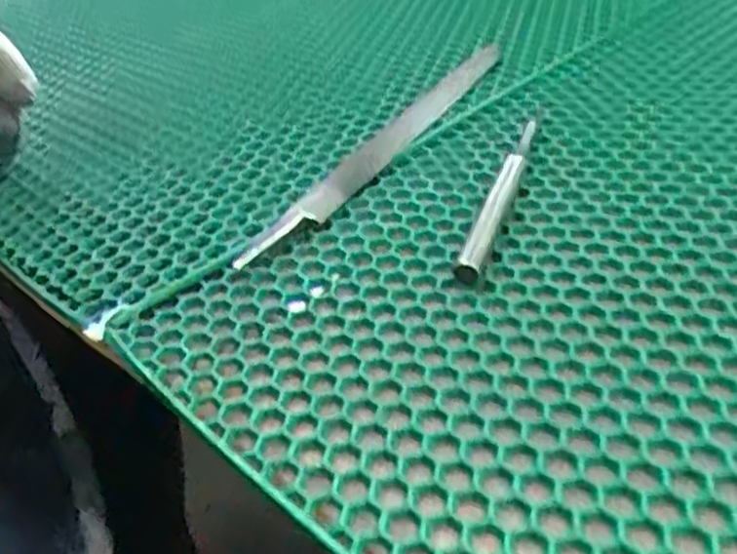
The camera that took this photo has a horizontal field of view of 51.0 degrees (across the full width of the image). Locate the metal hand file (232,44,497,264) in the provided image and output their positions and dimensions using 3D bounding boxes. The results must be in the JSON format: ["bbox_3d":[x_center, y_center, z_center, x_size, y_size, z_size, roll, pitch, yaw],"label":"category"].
[{"bbox_3d":[0.012,-0.071,0.397,0.019,0.009,0.234,15,41,28],"label":"metal hand file"}]

